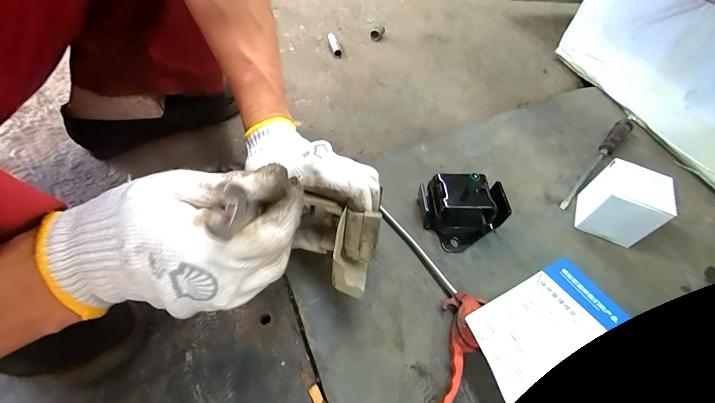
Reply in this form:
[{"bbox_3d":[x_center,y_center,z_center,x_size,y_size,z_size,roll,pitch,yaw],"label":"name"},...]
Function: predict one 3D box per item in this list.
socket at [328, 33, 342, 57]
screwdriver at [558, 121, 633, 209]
[{"bbox_3d":[-0.053,-0.359,0.726,0.016,0.021,0.084,-11,53,-12],"label":"socket"},{"bbox_3d":[0.377,-0.068,0.495,0.238,0.026,0.021,-35,60,-27],"label":"screwdriver"}]

